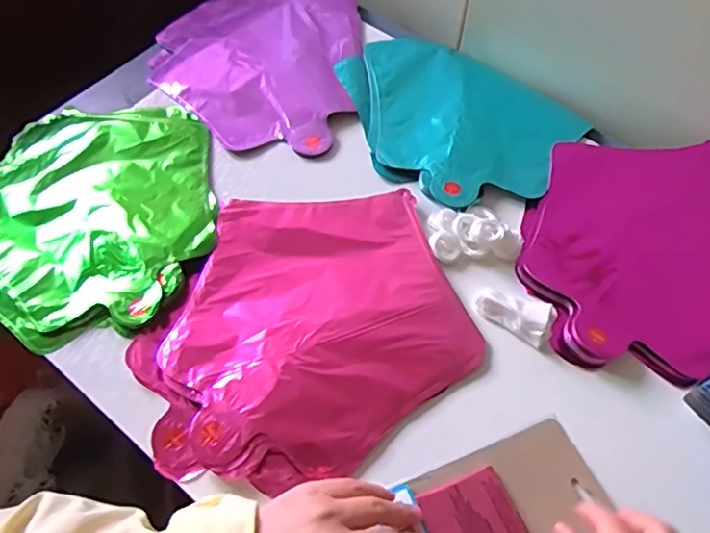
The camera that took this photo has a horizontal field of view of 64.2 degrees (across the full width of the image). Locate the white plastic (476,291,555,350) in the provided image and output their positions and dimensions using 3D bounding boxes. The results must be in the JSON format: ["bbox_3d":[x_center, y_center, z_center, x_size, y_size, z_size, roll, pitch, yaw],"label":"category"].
[{"bbox_3d":[0.128,0.037,0.455,0.058,0.014,0.037,24,62,11],"label":"white plastic"}]

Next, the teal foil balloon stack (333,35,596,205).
[{"bbox_3d":[0.088,-0.154,0.567,0.241,0.016,0.182,39,66,18],"label":"teal foil balloon stack"}]

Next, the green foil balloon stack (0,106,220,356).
[{"bbox_3d":[-0.238,-0.052,0.512,0.231,0.028,0.250,13,61,6],"label":"green foil balloon stack"}]

